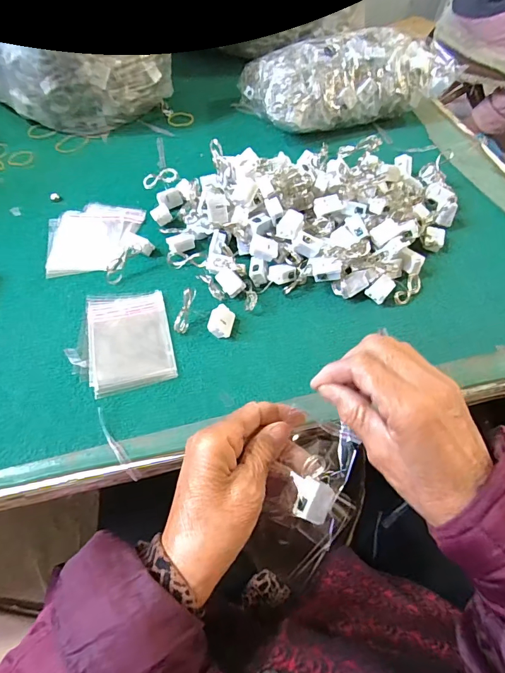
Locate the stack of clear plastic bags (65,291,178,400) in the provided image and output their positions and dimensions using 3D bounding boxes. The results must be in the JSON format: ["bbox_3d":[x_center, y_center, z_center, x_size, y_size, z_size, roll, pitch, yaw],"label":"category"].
[{"bbox_3d":[-0.120,0.001,0.368,0.086,0.007,0.108,-12,57,-10],"label":"stack of clear plastic bags"}]

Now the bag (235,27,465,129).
[{"bbox_3d":[0.132,-0.367,0.580,0.276,0.091,0.139,-14,57,-12],"label":"bag"}]

